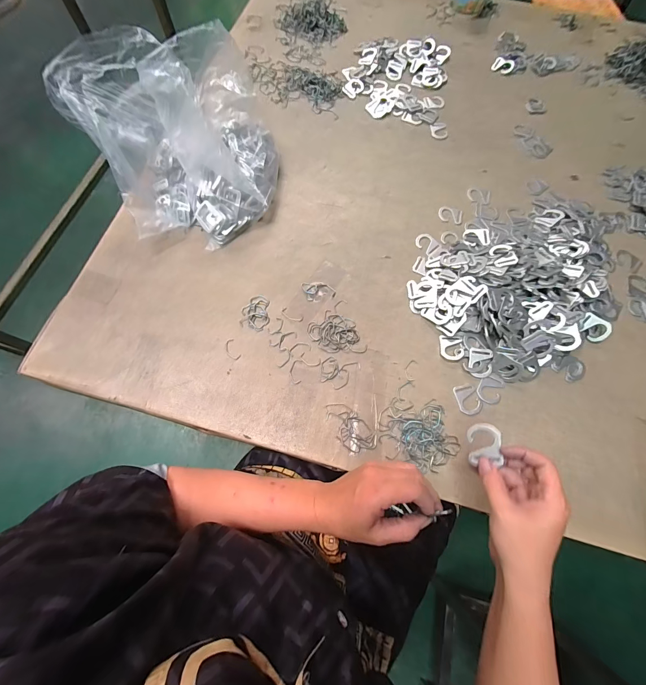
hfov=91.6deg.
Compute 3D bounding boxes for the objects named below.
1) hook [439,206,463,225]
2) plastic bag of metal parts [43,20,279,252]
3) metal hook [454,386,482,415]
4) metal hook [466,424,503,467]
[{"bbox_3d":[0.234,-0.233,0.574,0.043,0.004,0.035,18,70,6],"label":"hook"},{"bbox_3d":[-0.221,-0.326,0.505,0.261,0.173,0.267,-31,73,-12],"label":"plastic bag of metal parts"},{"bbox_3d":[0.213,0.084,0.457,0.034,0.004,0.042,-7,70,-3],"label":"metal hook"},{"bbox_3d":[0.177,0.112,0.344,0.035,0.005,0.045,-12,74,42],"label":"metal hook"}]

